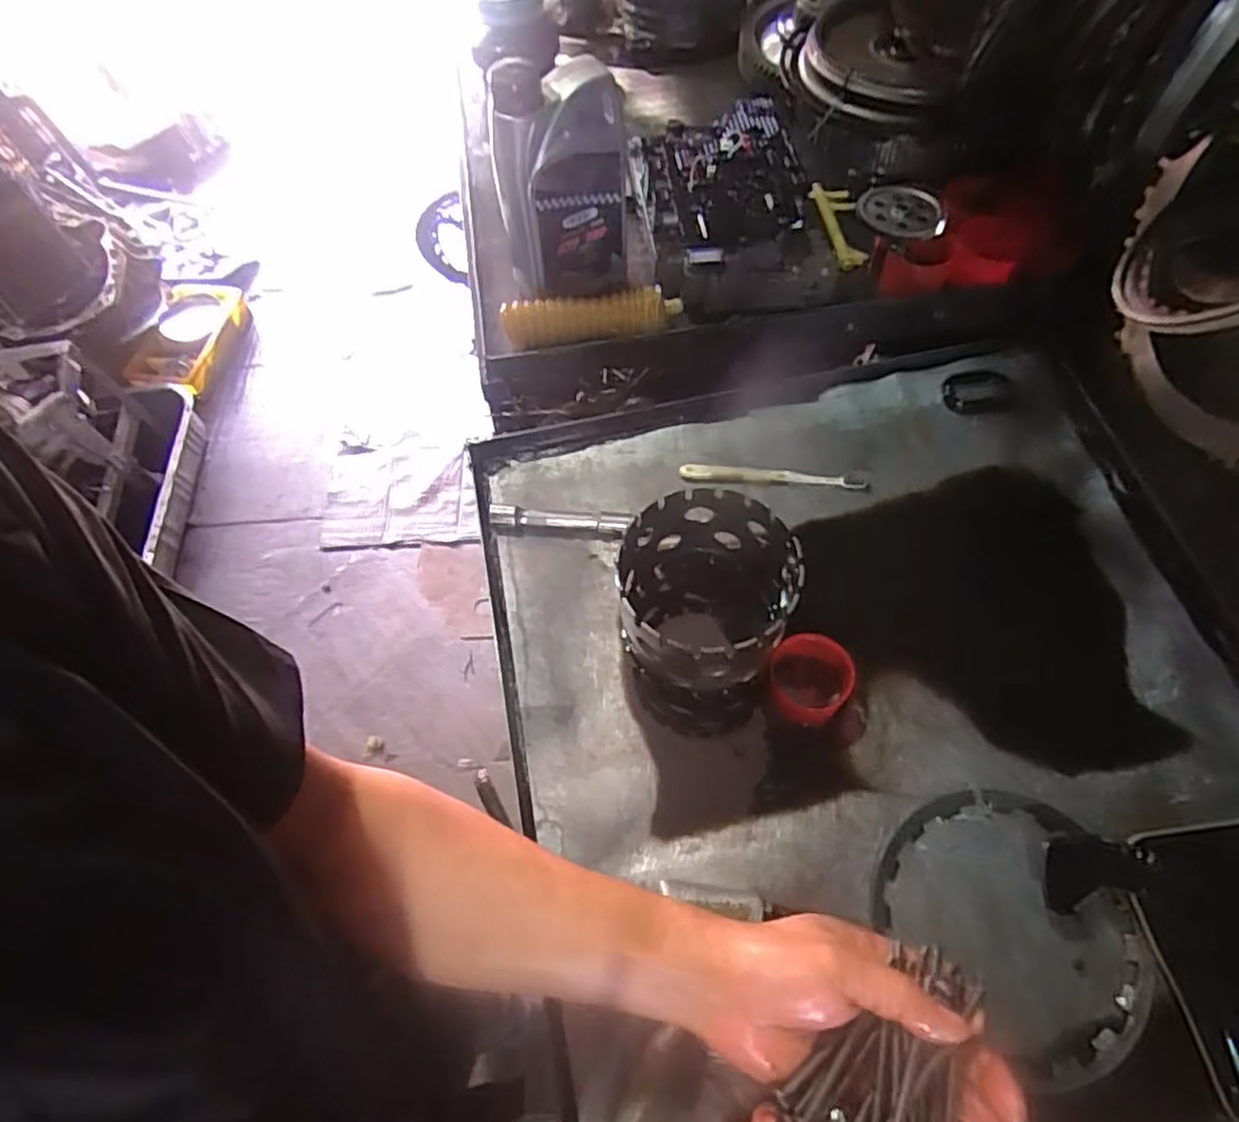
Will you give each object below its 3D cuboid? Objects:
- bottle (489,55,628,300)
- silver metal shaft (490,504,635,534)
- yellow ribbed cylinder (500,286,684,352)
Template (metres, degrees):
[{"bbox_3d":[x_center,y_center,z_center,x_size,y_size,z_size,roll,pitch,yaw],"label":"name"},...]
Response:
[{"bbox_3d":[-0.058,-0.372,0.719,0.127,0.210,0.089,-10,62,0],"label":"bottle"},{"bbox_3d":[-0.057,-0.039,0.702,0.139,0.022,0.019,5,62,6],"label":"silver metal shaft"},{"bbox_3d":[-0.029,-0.249,0.740,0.184,0.044,0.058,-9,62,0],"label":"yellow ribbed cylinder"}]

